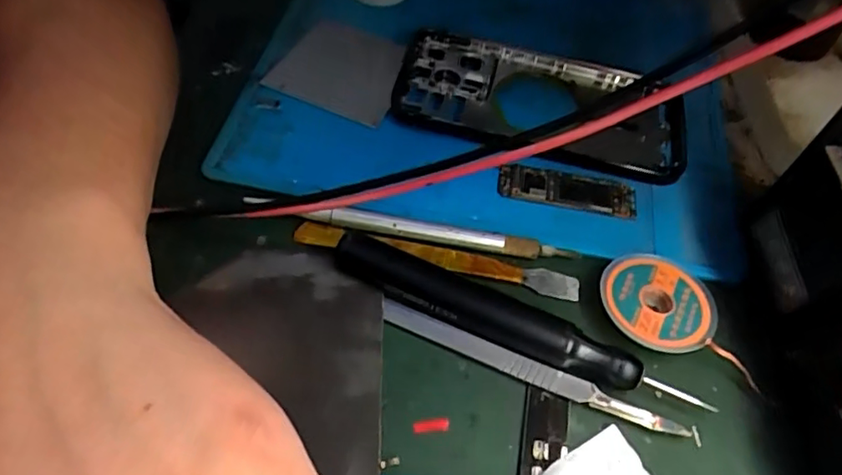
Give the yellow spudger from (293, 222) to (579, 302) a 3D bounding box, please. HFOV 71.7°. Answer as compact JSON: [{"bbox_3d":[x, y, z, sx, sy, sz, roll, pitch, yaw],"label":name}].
[{"bbox_3d":[0.007,0.009,0.243,0.119,0.007,0.012,11,52,3],"label":"yellow spudger"}]

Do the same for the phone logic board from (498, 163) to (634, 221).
[{"bbox_3d":[0.067,-0.023,0.264,0.063,0.006,0.019,9,52,2],"label":"phone logic board"}]

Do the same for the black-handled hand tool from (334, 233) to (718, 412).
[{"bbox_3d":[0.032,0.032,0.222,0.142,0.014,0.016,22,54,11],"label":"black-handled hand tool"}]

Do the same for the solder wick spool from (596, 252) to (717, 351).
[{"bbox_3d":[0.094,0.026,0.232,0.044,0.010,0.040,3,52,-3],"label":"solder wick spool"}]

